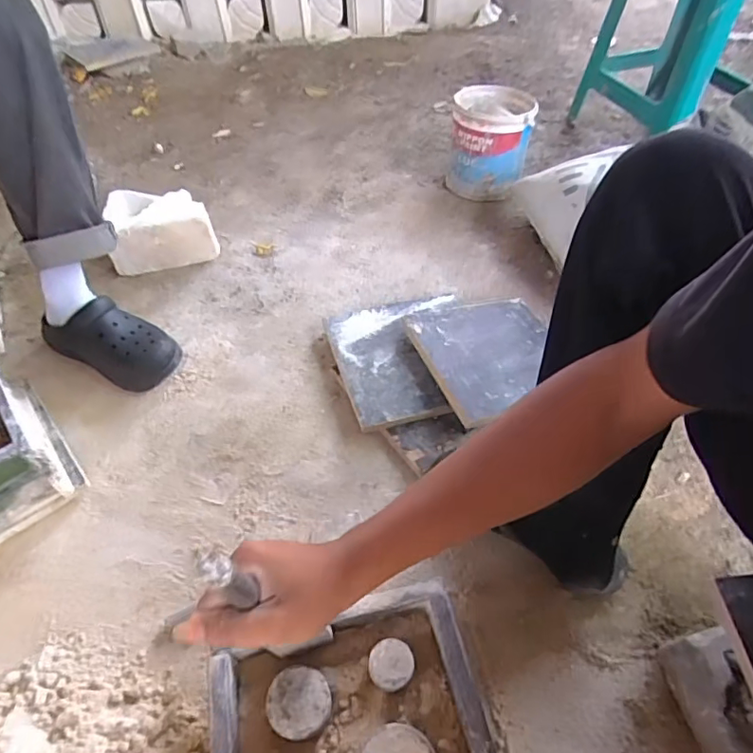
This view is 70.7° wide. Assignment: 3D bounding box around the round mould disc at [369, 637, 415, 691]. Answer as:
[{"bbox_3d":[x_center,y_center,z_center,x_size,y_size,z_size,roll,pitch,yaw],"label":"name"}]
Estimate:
[{"bbox_3d":[0.015,0.284,0.519,0.042,0.031,0.042,-2,49,2],"label":"round mould disc"}]

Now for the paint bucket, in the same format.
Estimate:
[{"bbox_3d":[0.259,-0.542,1.220,0.178,0.181,0.188,13,52,9],"label":"paint bucket"}]

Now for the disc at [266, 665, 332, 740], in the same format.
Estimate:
[{"bbox_3d":[-0.073,0.310,0.505,0.058,0.029,0.057,-2,49,2],"label":"disc"}]

